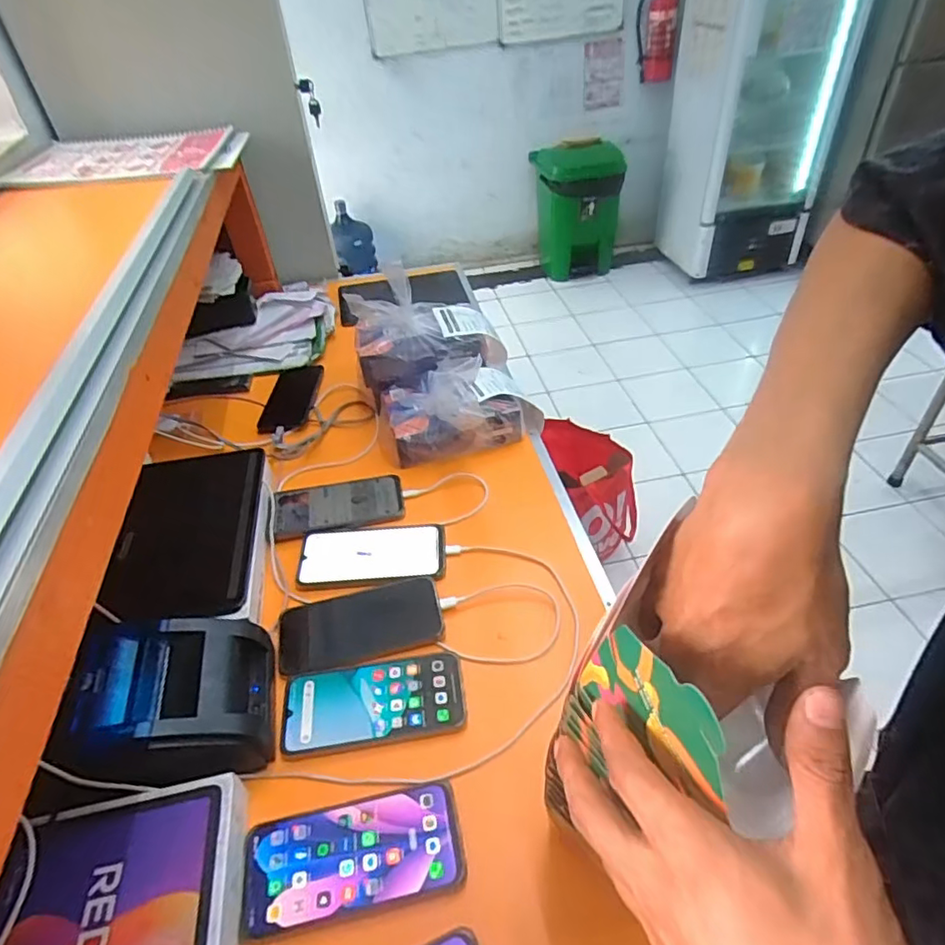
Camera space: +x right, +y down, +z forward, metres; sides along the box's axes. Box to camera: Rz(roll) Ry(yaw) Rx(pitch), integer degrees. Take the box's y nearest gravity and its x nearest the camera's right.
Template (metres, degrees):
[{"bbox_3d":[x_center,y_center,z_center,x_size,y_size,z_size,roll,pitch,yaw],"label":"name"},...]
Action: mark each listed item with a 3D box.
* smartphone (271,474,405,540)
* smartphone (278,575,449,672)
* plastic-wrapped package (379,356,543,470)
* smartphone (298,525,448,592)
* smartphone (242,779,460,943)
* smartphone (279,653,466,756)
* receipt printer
[{"bbox_3d":[-0.170,0.038,0.747,0.156,0.010,0.084,-10,42,-6],"label":"smartphone"},{"bbox_3d":[-0.117,0.160,0.618,0.167,0.011,0.083,-11,42,-6],"label":"smartphone"},{"bbox_3d":[-0.013,-0.104,0.817,0.216,0.108,0.123,-12,42,-7],"label":"plastic-wrapped package"},{"bbox_3d":[-0.117,0.094,0.686,0.167,0.006,0.084,-4,42,1],"label":"smartphone"},{"bbox_3d":[-0.094,0.301,0.462,0.167,0.007,0.080,-11,42,-6],"label":"smartphone"},{"bbox_3d":[-0.094,0.216,0.556,0.169,0.011,0.080,-8,42,-3],"label":"smartphone"},{"bbox_3d":[-0.259,0.198,0.516,0.143,0.100,0.127,-12,42,-8],"label":"receipt printer"}]

